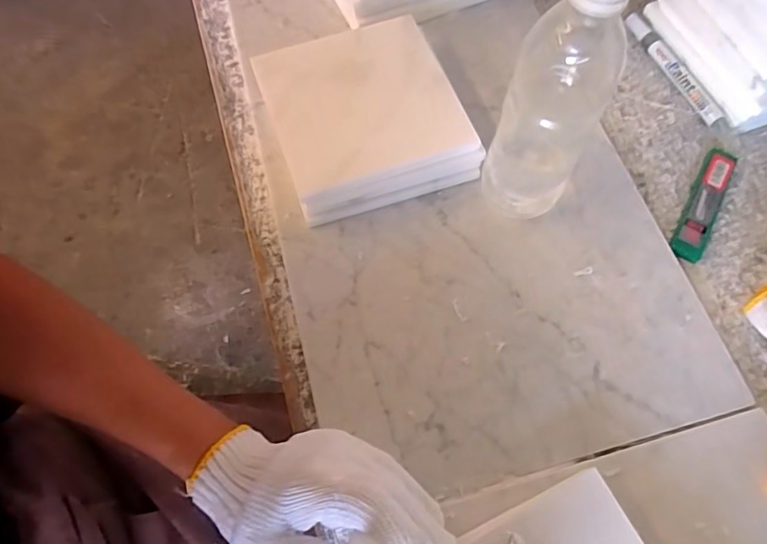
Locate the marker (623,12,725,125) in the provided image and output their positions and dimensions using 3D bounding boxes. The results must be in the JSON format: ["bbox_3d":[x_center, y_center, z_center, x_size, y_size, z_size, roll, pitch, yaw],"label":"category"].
[{"bbox_3d":[0.278,-0.197,0.514,0.010,0.016,0.143,-20,67,-10],"label":"marker"}]

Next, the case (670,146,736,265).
[{"bbox_3d":[0.273,-0.059,0.452,0.023,0.011,0.118,29,68,12],"label":"case"}]

